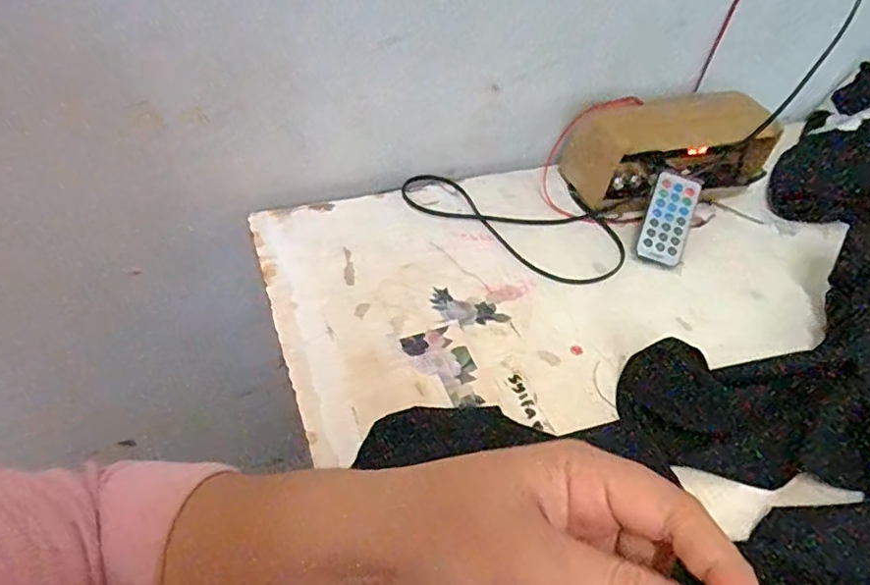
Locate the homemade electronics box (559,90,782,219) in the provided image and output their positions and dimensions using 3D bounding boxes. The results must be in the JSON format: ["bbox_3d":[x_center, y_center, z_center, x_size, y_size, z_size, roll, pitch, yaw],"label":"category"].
[{"bbox_3d":[0.219,-0.134,0.548,0.189,0.087,0.072,-9,50,-15],"label":"homemade electronics box"}]

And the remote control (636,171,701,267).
[{"bbox_3d":[0.210,-0.066,0.519,0.039,0.008,0.086,20,77,12],"label":"remote control"}]

